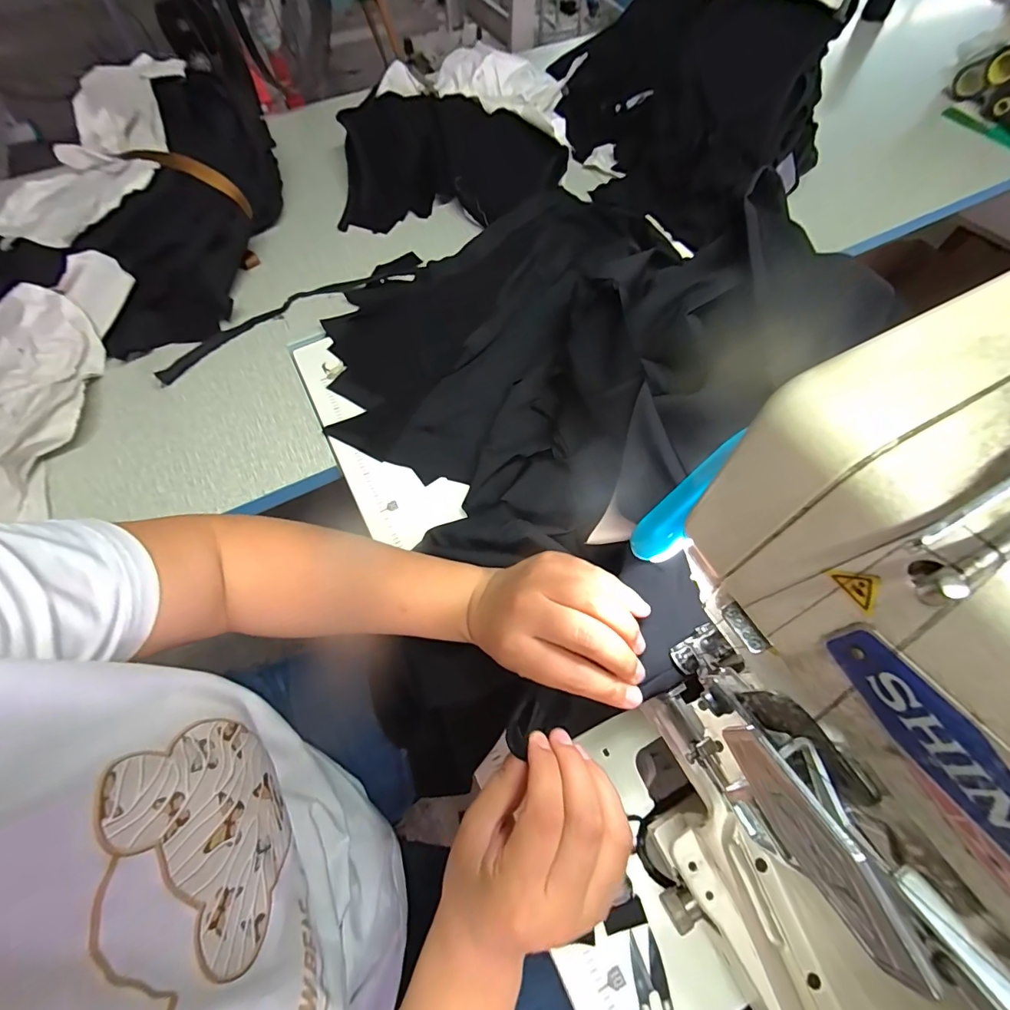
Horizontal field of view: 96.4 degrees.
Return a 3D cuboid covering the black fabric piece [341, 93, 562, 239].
[{"bbox_3d":[-0.083,-0.511,0.686,0.339,0.098,0.167,3,63,3],"label":"black fabric piece"}]

